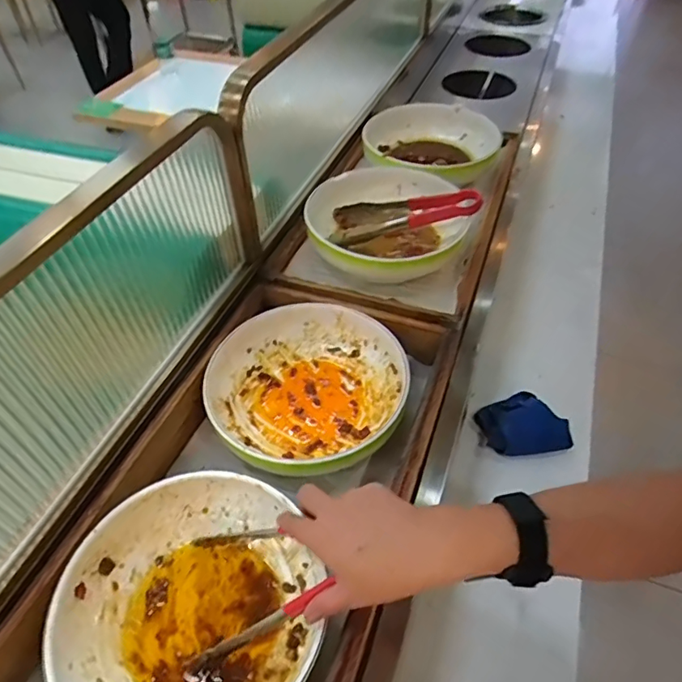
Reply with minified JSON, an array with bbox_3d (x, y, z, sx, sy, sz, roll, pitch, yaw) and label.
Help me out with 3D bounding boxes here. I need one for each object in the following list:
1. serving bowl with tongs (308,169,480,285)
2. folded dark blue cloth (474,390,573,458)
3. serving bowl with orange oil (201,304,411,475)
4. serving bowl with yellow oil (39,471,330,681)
[{"bbox_3d":[0.067,-0.170,0.805,0.234,0.100,0.235,0,47,0],"label":"serving bowl with tongs"},{"bbox_3d":[0.281,0.132,0.806,0.126,0.042,0.096,-4,48,-3],"label":"folded dark blue cloth"},{"bbox_3d":[-0.041,0.056,0.663,0.230,0.066,0.240,0,47,0],"label":"serving bowl with orange oil"},{"bbox_3d":[-0.136,0.247,0.485,0.235,0.064,0.232,0,47,0],"label":"serving bowl with yellow oil"}]

